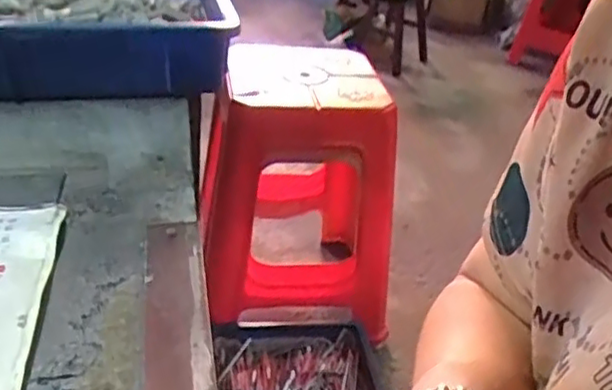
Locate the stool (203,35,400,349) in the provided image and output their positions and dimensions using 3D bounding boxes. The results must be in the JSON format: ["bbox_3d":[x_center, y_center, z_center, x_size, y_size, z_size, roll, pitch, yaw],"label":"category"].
[{"bbox_3d":[-0.024,0.037,1.231,0.309,0.505,0.319,1,31,-10],"label":"stool"}]

